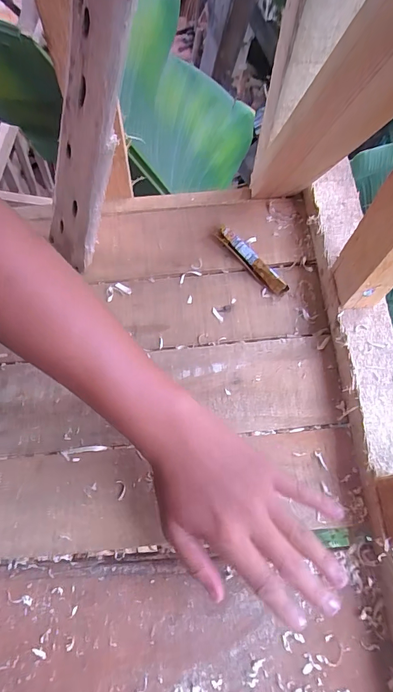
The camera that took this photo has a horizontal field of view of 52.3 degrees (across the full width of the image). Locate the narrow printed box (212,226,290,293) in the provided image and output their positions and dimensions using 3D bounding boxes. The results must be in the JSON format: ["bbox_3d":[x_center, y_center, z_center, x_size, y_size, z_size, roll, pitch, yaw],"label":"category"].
[{"bbox_3d":[0.058,-0.093,0.427,0.014,0.015,0.099,-40,74,-12],"label":"narrow printed box"}]

